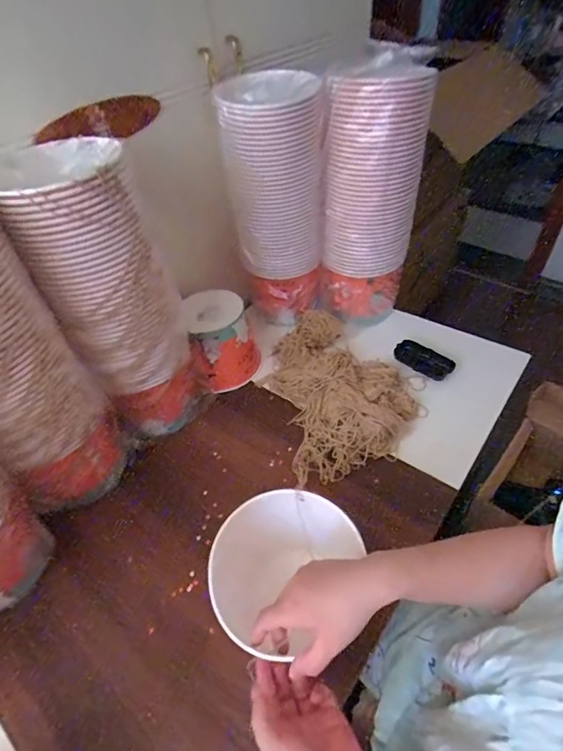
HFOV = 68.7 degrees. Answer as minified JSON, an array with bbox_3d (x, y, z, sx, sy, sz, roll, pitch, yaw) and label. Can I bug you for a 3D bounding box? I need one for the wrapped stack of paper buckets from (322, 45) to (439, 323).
[{"bbox_3d":[0.159,-0.302,0.728,0.147,0.396,0.137,9,47,13],"label":"wrapped stack of paper buckets"}]

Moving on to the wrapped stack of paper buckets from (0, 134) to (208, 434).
[{"bbox_3d":[-0.229,-0.086,0.597,0.162,0.422,0.134,-20,48,-14],"label":"wrapped stack of paper buckets"}]

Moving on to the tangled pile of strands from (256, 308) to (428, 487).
[{"bbox_3d":[0.095,0.011,0.730,0.243,0.061,0.331,-16,47,-11],"label":"tangled pile of strands"}]

